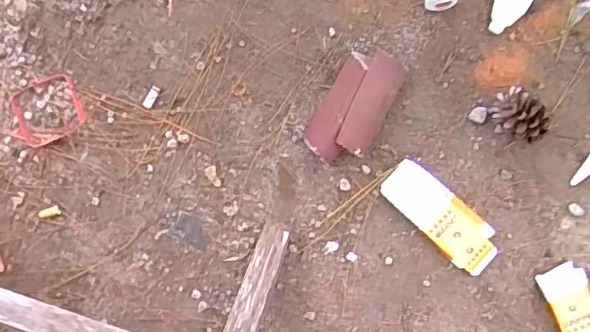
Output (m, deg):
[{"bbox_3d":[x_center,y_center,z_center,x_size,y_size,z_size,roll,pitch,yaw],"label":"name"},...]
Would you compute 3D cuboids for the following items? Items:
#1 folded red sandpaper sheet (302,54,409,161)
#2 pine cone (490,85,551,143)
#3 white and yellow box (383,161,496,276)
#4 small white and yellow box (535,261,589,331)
[{"bbox_3d":[0.062,-0.060,0.617,0.061,0.030,0.118,28,97,3],"label":"folded red sandpaper sheet"},{"bbox_3d":[0.219,-0.050,0.593,0.054,0.041,0.040,39,97,2],"label":"pine cone"},{"bbox_3d":[0.151,0.052,0.622,0.133,0.020,0.051,44,97,1],"label":"white and yellow box"},{"bbox_3d":[0.289,0.163,0.609,0.044,0.030,0.127,-21,92,7],"label":"small white and yellow box"}]

